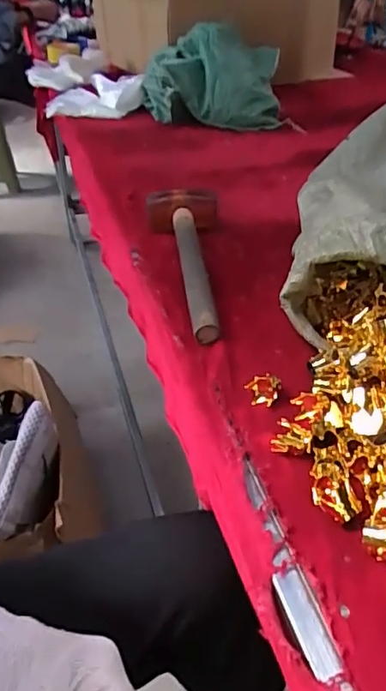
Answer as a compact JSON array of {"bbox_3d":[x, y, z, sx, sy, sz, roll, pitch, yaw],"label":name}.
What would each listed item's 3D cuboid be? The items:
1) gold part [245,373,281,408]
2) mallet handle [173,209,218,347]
[{"bbox_3d":[0.067,0.040,0.494,0.030,0.023,0.023,-17,41,-18],"label":"gold part"},{"bbox_3d":[0.001,-0.094,0.658,0.032,0.034,0.259,-5,39,-5],"label":"mallet handle"}]

